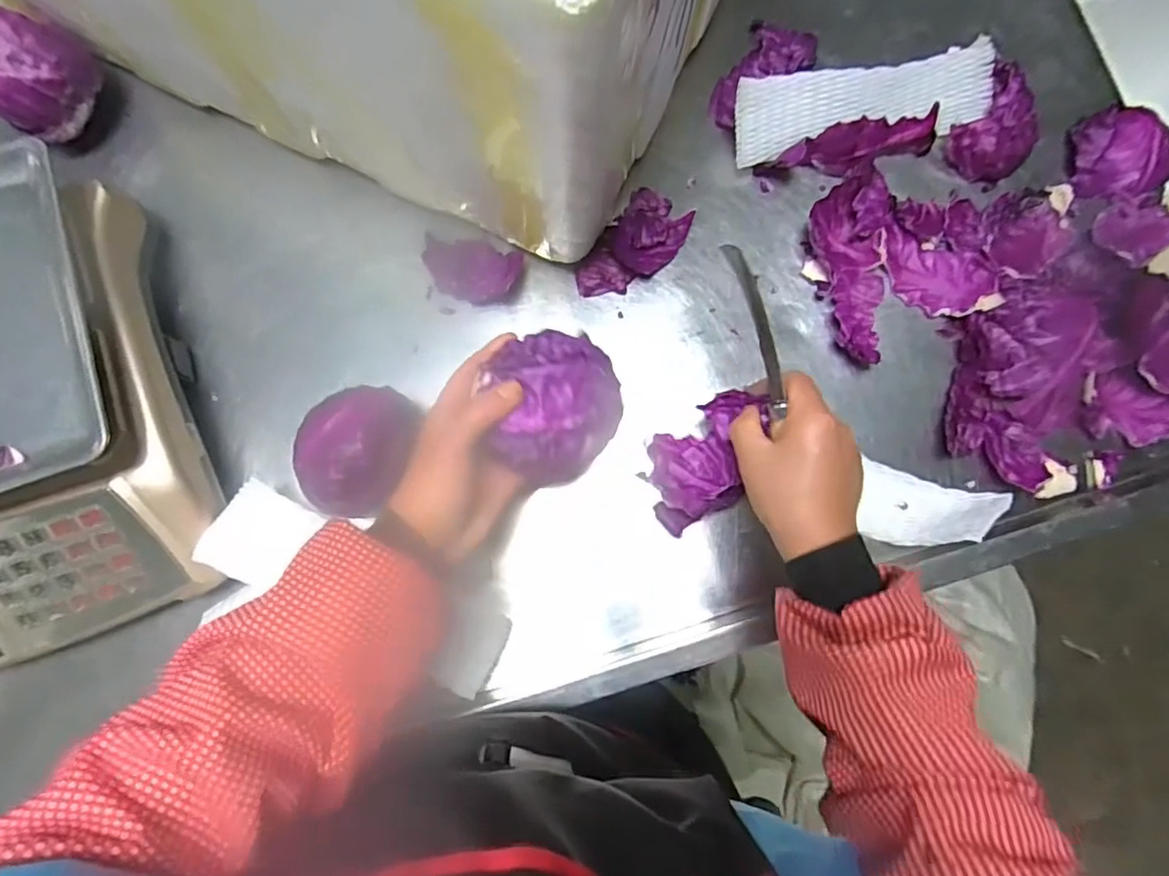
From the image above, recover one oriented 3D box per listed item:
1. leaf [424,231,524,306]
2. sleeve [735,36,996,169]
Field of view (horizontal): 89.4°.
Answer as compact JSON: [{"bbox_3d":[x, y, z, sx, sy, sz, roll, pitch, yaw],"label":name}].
[{"bbox_3d":[-0.103,-0.151,0.530,0.084,0.015,0.052,16,82,2],"label":"leaf"},{"bbox_3d":[0.242,-0.291,0.516,0.223,0.040,0.059,-10,82,-2],"label":"sleeve"}]

